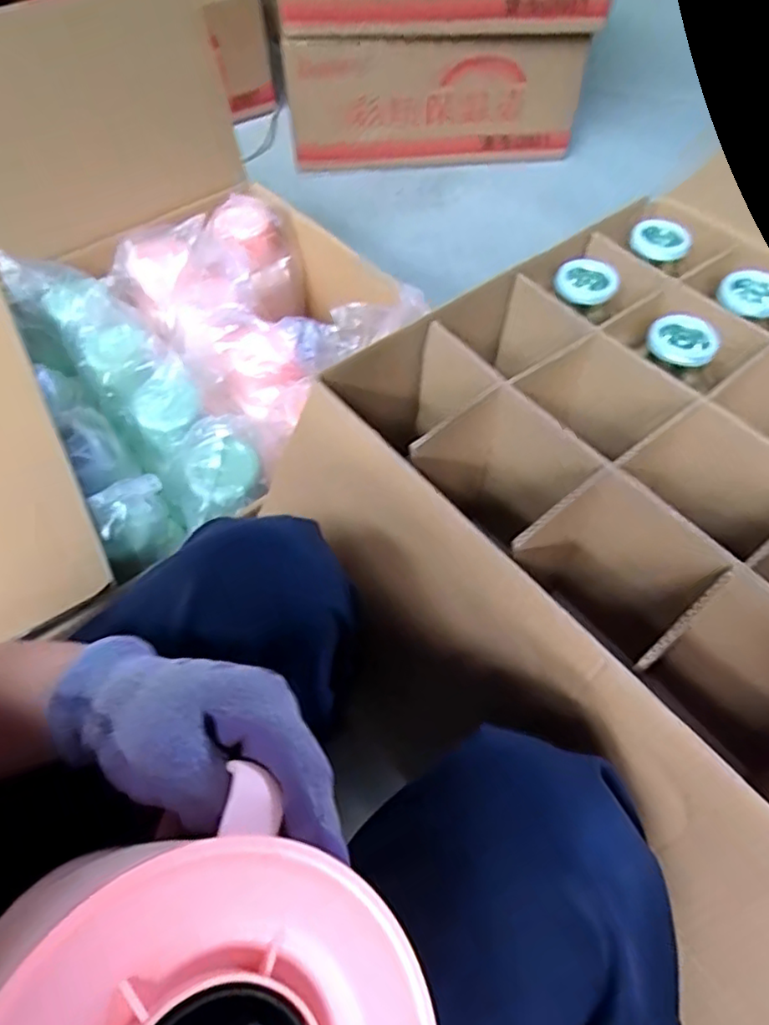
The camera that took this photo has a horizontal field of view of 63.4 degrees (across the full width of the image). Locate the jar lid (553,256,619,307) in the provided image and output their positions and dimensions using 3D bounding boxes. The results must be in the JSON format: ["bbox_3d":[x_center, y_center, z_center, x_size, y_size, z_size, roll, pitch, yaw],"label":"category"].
[{"bbox_3d":[0.199,-0.227,0.610,0.058,0.011,0.050,27,90,6],"label":"jar lid"}]

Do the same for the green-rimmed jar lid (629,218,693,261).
[{"bbox_3d":[0.288,-0.287,0.651,0.060,0.012,0.053,5,80,5],"label":"green-rimmed jar lid"}]

